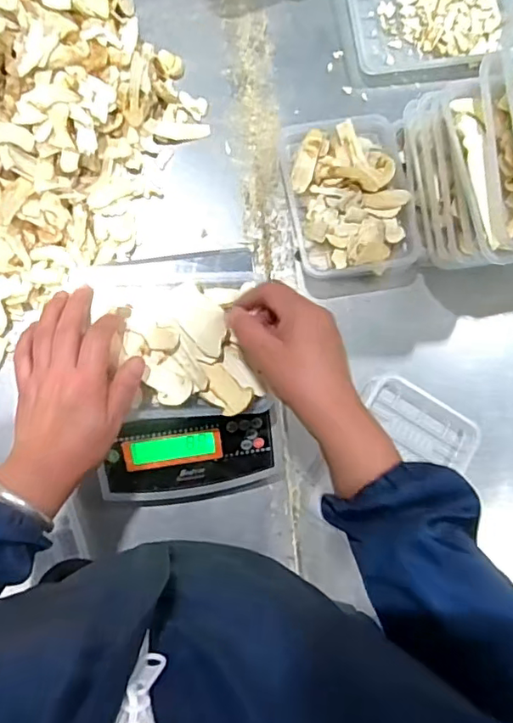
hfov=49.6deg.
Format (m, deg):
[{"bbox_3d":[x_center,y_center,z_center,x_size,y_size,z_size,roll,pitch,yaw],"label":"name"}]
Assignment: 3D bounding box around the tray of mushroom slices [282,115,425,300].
[{"bbox_3d":[0.109,-0.188,0.645,0.144,0.052,0.189,-10,85,-6],"label":"tray of mushroom slices"}]

